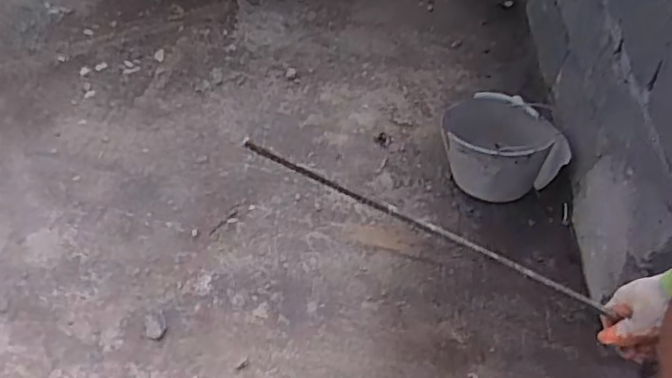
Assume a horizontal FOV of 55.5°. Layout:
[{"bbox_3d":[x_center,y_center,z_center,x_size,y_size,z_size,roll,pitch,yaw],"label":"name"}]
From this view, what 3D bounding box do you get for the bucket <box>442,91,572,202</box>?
[{"bbox_3d":[0.410,-0.115,1.612,0.268,0.183,0.221,-9,53,-6],"label":"bucket"}]

